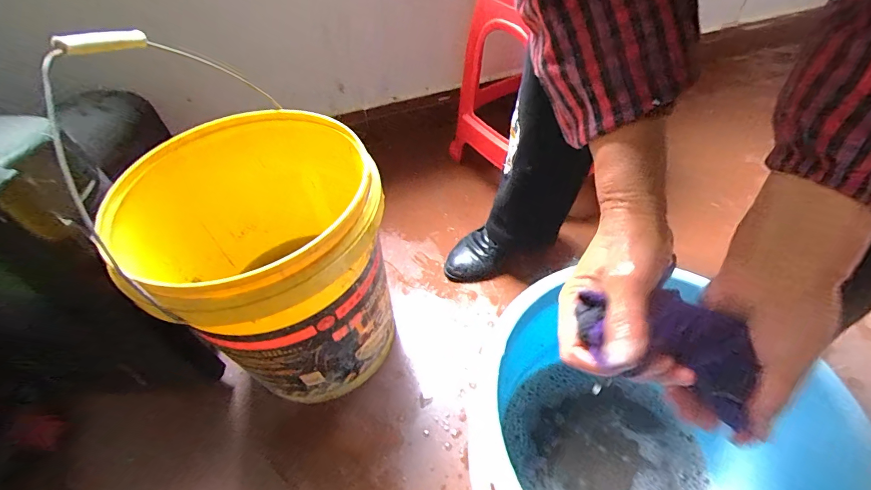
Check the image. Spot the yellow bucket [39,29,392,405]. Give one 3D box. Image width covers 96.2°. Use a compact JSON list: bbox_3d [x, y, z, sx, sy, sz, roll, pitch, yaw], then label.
[{"bbox_3d":[-0.232,0.032,0.594,0.328,0.340,0.323,-11,52,-5],"label":"yellow bucket"}]

